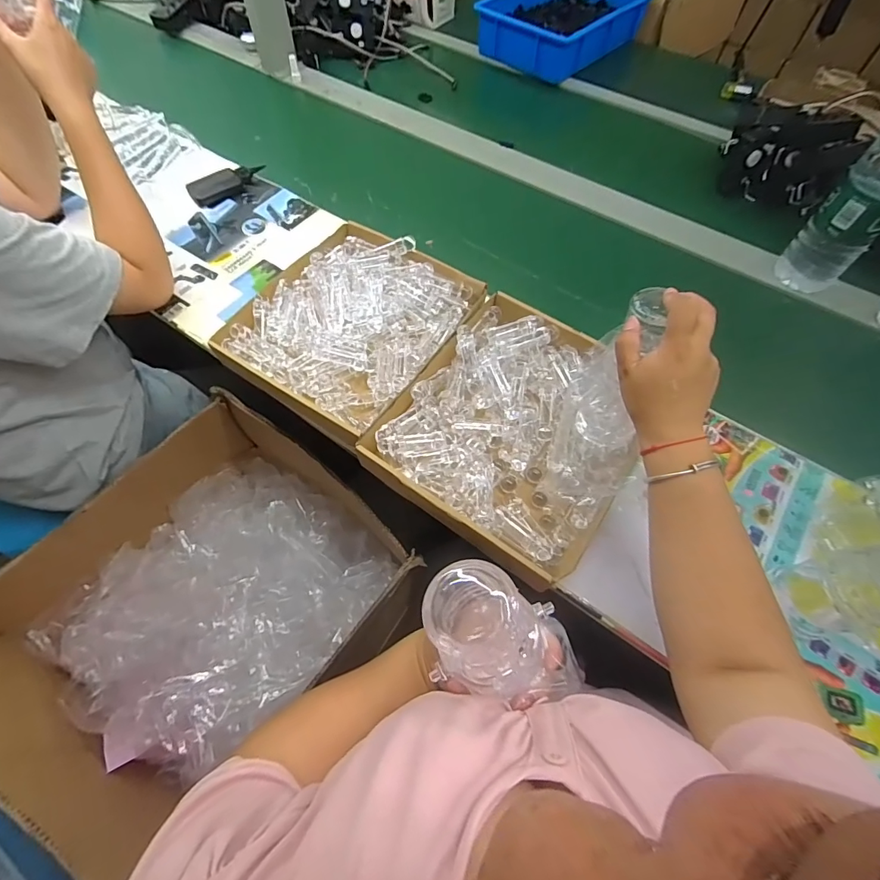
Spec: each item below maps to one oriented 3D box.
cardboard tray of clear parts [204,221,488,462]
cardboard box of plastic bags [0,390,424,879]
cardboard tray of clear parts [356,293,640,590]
[{"bbox_3d":[-0.125,-0.169,0.643,0.268,0.070,0.312,31,66,14],"label":"cardboard tray of clear parts"},{"bbox_3d":[-0.360,0.261,0.724,0.457,0.290,0.525,34,67,16],"label":"cardboard box of plastic bags"},{"bbox_3d":[0.100,-0.018,0.573,0.285,0.051,0.319,32,66,15],"label":"cardboard tray of clear parts"}]

